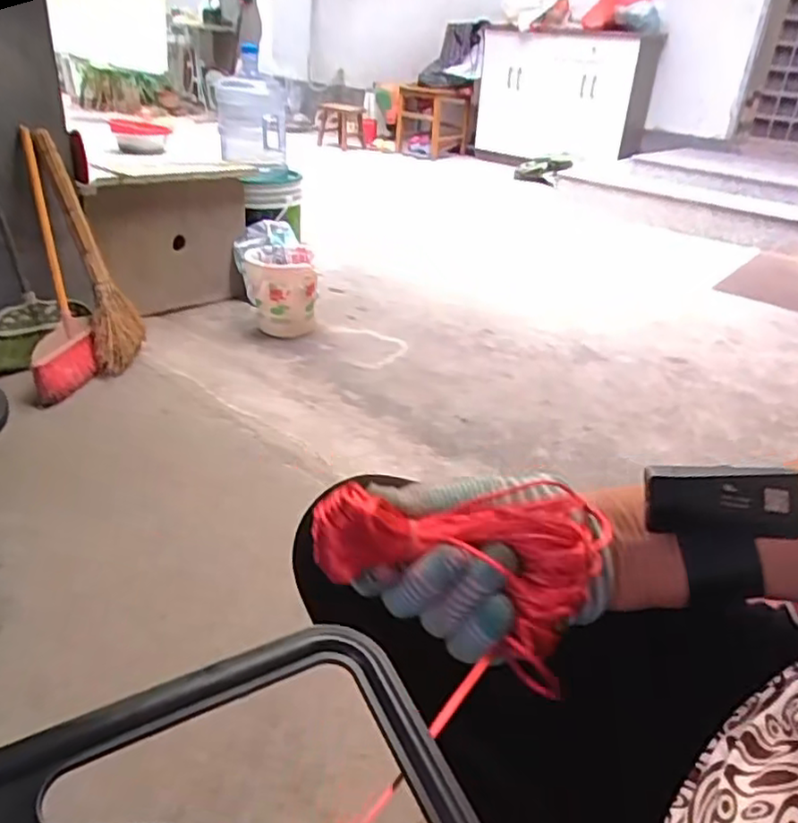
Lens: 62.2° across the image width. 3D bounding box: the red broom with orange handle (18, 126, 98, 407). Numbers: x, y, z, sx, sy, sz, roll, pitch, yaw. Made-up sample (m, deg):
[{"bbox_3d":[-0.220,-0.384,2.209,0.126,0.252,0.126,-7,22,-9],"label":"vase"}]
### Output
[{"bbox_3d":[-0.886,-0.359,1.691,0.132,0.193,0.683,-10,78,-19],"label":"red broom with orange handle"}]

